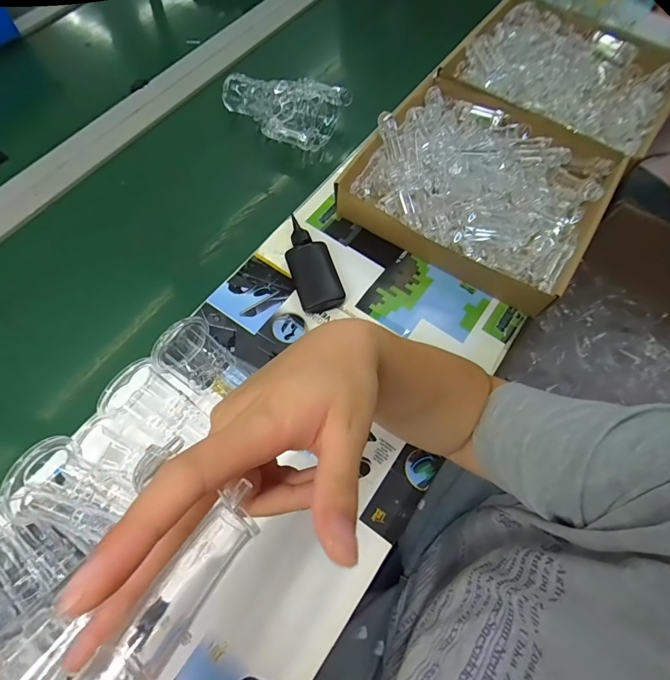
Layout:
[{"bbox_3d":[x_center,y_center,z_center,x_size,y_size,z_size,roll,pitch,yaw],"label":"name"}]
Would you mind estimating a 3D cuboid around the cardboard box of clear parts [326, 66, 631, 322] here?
[{"bbox_3d":[0.205,-0.223,0.529,0.308,0.072,0.302,31,69,13],"label":"cardboard box of clear parts"}]

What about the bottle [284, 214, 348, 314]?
[{"bbox_3d":[-0.033,-0.099,0.500,0.056,0.022,0.132,-17,67,-8],"label":"bottle"}]

